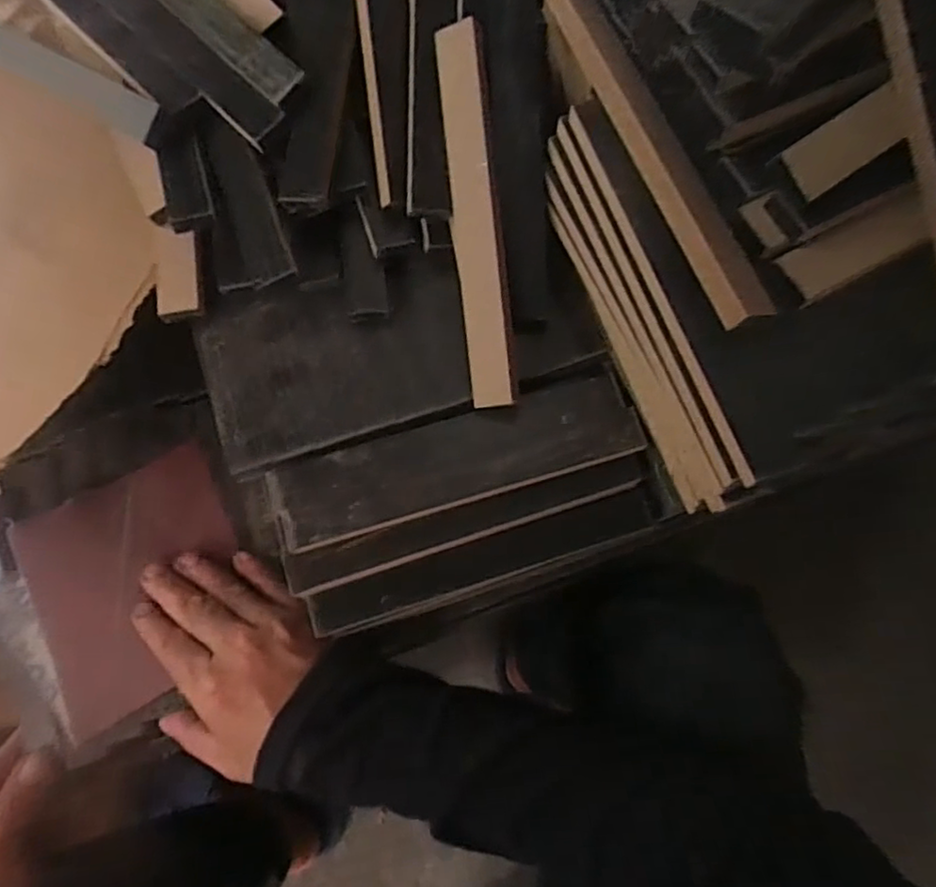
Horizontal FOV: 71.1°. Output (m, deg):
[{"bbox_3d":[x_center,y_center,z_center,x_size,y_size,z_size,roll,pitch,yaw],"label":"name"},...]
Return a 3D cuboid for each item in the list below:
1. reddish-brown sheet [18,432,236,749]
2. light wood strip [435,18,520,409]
[{"bbox_3d":[-0.185,0.078,0.372,0.114,0.007,0.124,-27,78,-16],"label":"reddish-brown sheet"},{"bbox_3d":[0.004,-0.103,0.303,0.024,0.005,0.170,-4,94,29],"label":"light wood strip"}]

